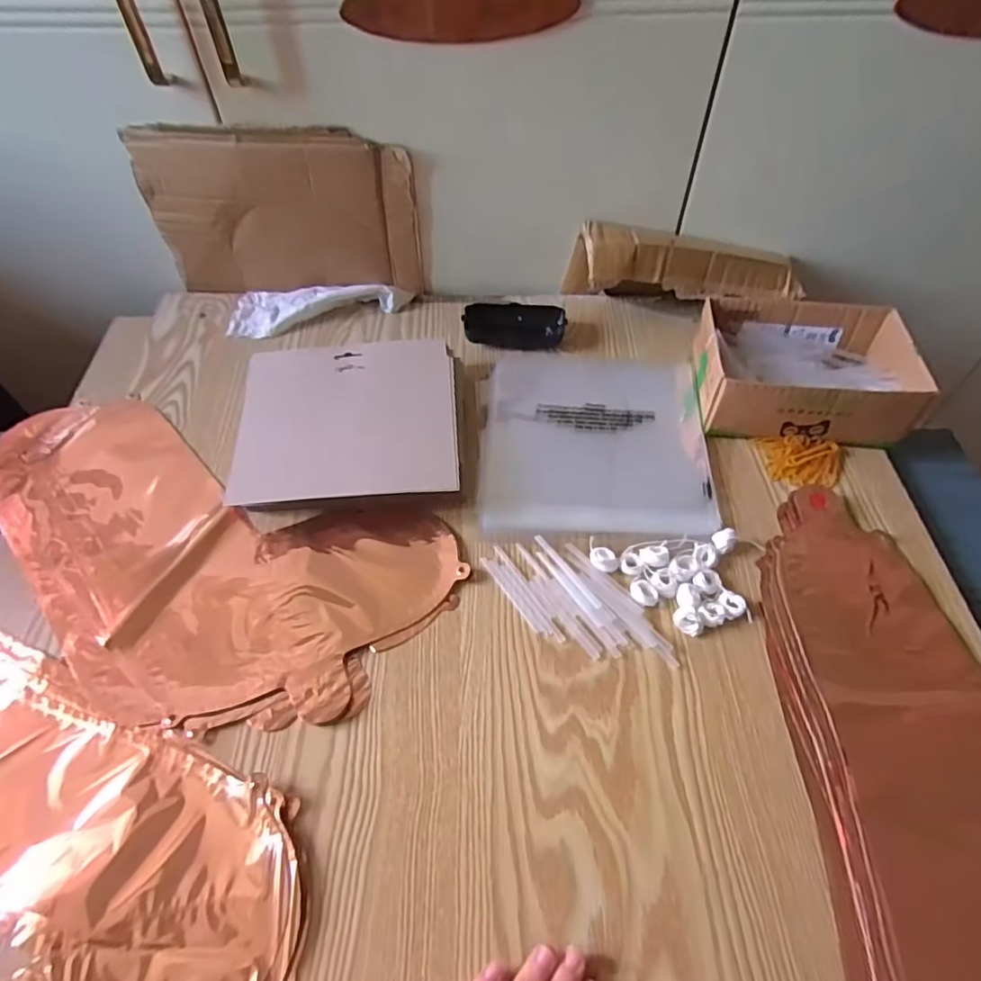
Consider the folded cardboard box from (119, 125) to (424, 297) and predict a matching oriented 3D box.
[{"bbox_3d":[-0.214,-0.285,0.624,0.270,0.171,0.021,2,54,2],"label":"folded cardboard box"}]

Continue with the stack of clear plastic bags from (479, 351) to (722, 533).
[{"bbox_3d":[0.099,-0.057,0.565,0.203,0.009,0.213,1,54,1],"label":"stack of clear plastic bags"}]

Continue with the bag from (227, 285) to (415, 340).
[{"bbox_3d":[-0.199,-0.219,0.689,0.204,0.026,0.072,-7,54,-4],"label":"bag"}]

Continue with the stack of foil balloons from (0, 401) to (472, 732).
[{"bbox_3d":[-0.269,0.049,0.496,0.456,0.007,0.226,20,56,15],"label":"stack of foil balloons"}]

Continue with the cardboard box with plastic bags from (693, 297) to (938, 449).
[{"bbox_3d":[0.294,-0.114,0.566,0.179,0.066,0.143,5,54,5],"label":"cardboard box with plastic bags"}]

